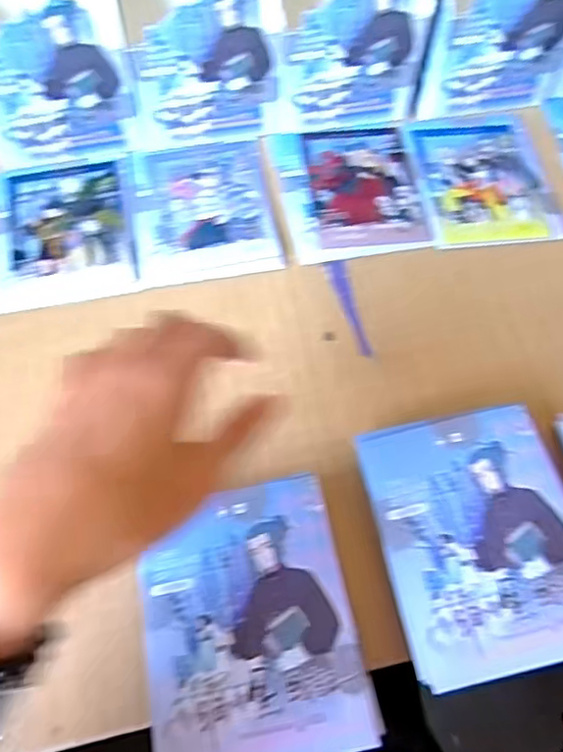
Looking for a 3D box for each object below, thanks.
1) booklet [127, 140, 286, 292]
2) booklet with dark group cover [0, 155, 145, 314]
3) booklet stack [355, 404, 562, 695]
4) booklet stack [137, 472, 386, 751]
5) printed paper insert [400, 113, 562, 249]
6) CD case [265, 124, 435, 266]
[{"bbox_3d":[-0.064,-0.138,0.491,0.111,0.005,0.140,-8,63,-6],"label":"booklet"},{"bbox_3d":[-0.172,-0.117,0.476,0.113,0.004,0.137,-9,63,-6],"label":"booklet with dark group cover"},{"bbox_3d":[0.116,0.095,0.358,0.112,0.036,0.144,-10,64,-7],"label":"booklet stack"},{"bbox_3d":[-0.018,0.136,0.337,0.111,0.034,0.142,-10,64,-7],"label":"booklet stack"},{"bbox_3d":[0.169,-0.171,0.514,0.111,0.007,0.149,-6,63,-5],"label":"printed paper insert"},{"bbox_3d":[0.057,-0.158,0.503,0.115,0.004,0.140,-9,63,-6],"label":"CD case"}]

